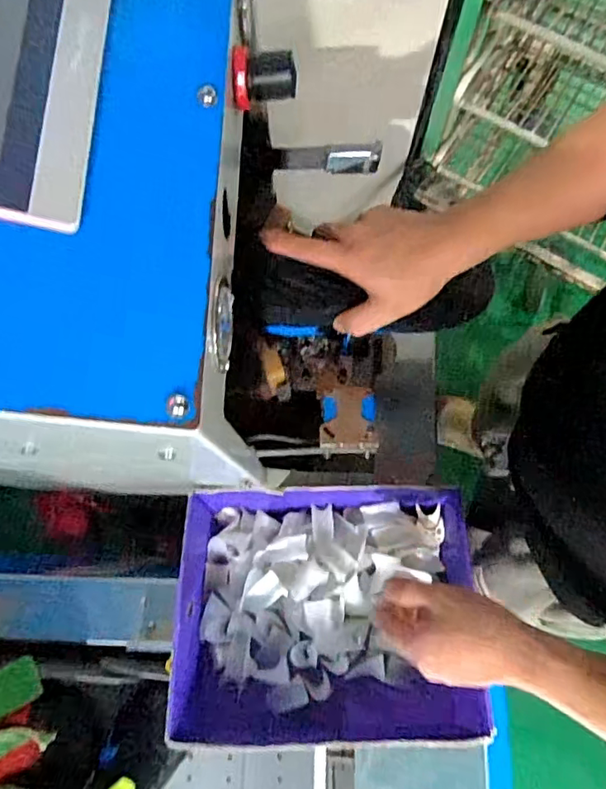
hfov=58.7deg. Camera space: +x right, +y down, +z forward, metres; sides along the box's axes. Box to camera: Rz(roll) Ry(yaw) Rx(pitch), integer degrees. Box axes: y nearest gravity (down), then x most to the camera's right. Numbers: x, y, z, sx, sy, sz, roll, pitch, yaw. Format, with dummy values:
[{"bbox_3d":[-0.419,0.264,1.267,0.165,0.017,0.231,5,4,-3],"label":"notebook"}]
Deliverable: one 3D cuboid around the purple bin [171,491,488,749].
[{"bbox_3d":[0.031,0.252,0.629,0.347,0.117,0.277,-1,76,1],"label":"purple bin"}]

